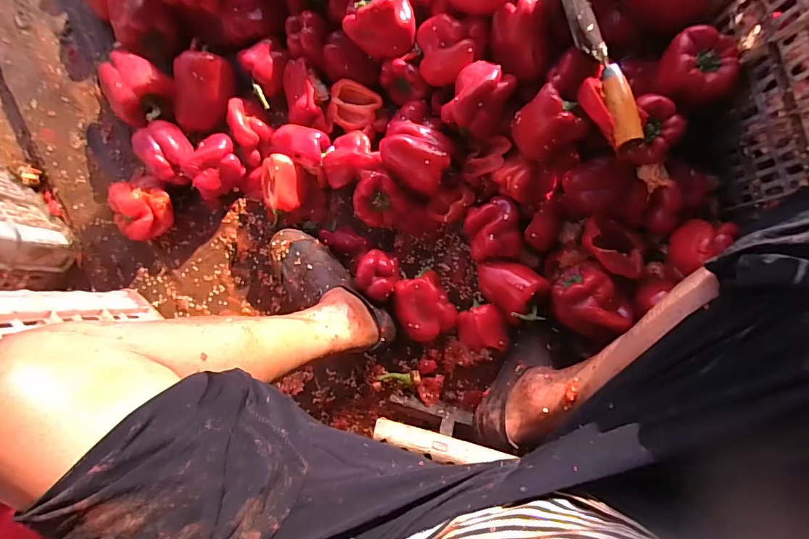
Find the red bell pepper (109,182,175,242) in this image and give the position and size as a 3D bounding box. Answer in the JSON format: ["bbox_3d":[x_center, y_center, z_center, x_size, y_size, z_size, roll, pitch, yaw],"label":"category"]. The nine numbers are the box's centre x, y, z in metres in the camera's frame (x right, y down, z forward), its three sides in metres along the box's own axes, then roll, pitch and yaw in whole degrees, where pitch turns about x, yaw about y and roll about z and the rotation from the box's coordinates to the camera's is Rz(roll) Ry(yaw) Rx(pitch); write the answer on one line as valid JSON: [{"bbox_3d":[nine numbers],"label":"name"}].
[{"bbox_3d":[-0.416,-0.088,0.683,0.084,0.063,0.082,0,86,6],"label":"red bell pepper"}]

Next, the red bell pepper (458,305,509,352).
[{"bbox_3d":[0.112,0.085,0.627,0.066,0.049,0.065,-11,85,5],"label":"red bell pepper"}]

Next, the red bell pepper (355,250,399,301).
[{"bbox_3d":[-0.040,0.008,0.634,0.065,0.068,0.064,28,89,7],"label":"red bell pepper"}]

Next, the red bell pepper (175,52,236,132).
[{"bbox_3d":[-0.322,-0.281,0.680,0.083,0.060,0.112,9,87,6],"label":"red bell pepper"}]

